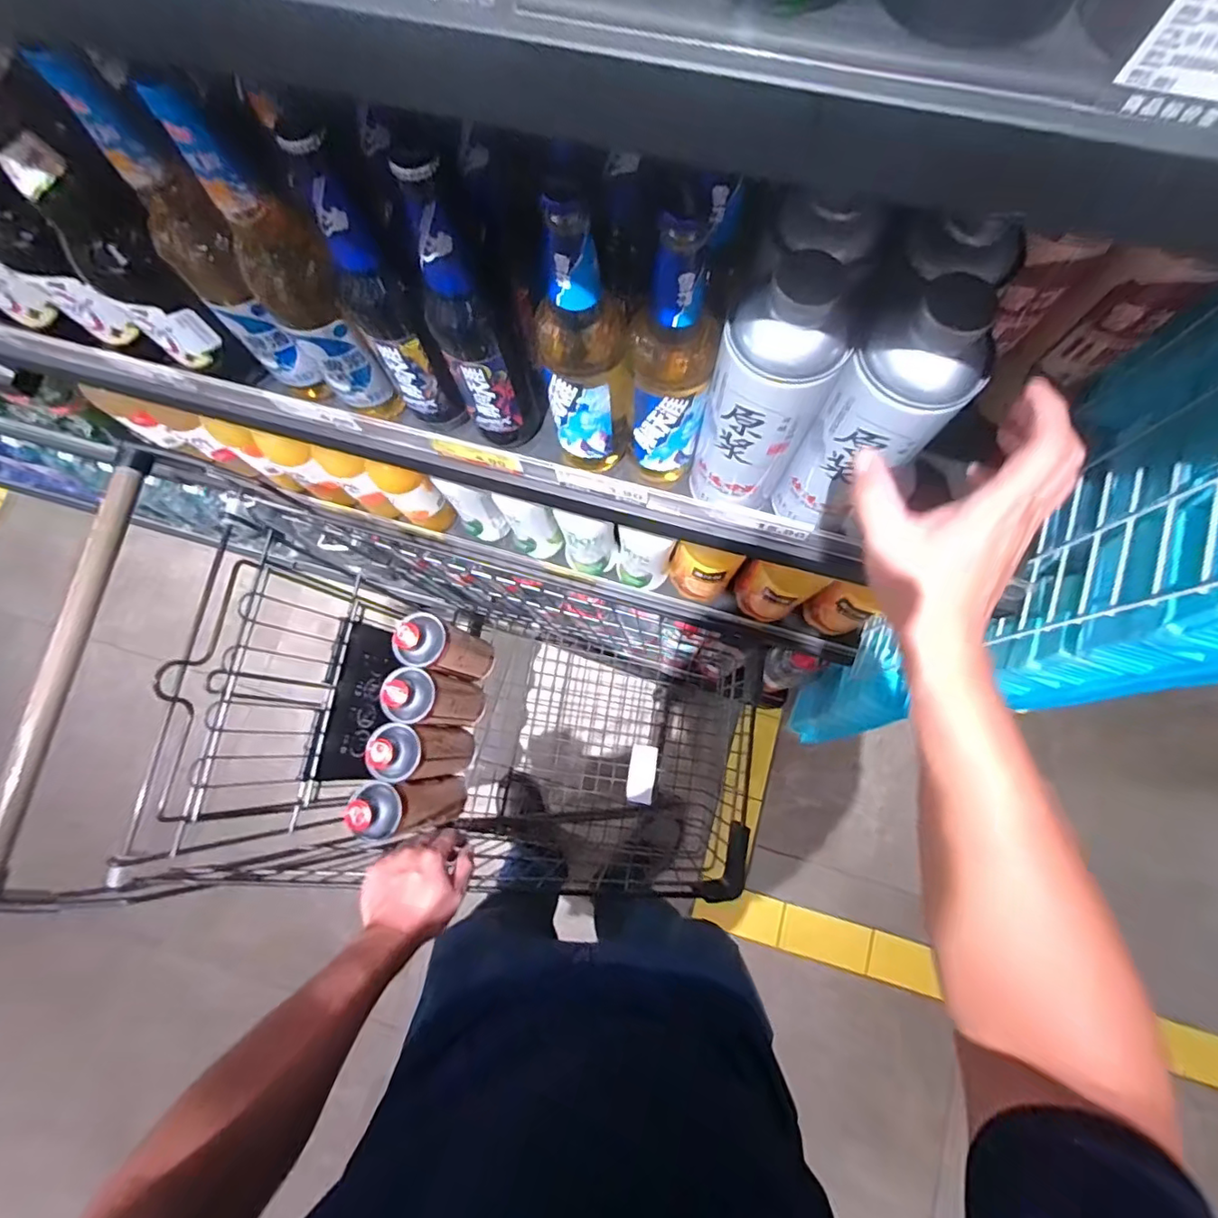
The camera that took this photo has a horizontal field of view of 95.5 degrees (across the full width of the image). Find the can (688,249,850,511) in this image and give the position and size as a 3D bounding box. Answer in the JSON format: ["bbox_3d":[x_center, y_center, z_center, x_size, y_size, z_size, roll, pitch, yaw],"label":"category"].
[{"bbox_3d":[0.119,-0.157,0.419,0.076,0.192,0.091,30,80,8],"label":"can"}]

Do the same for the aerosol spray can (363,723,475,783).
[{"bbox_3d":[-0.282,0.217,0.847,0.082,0.248,0.078,-2,77,1],"label":"aerosol spray can"}]

